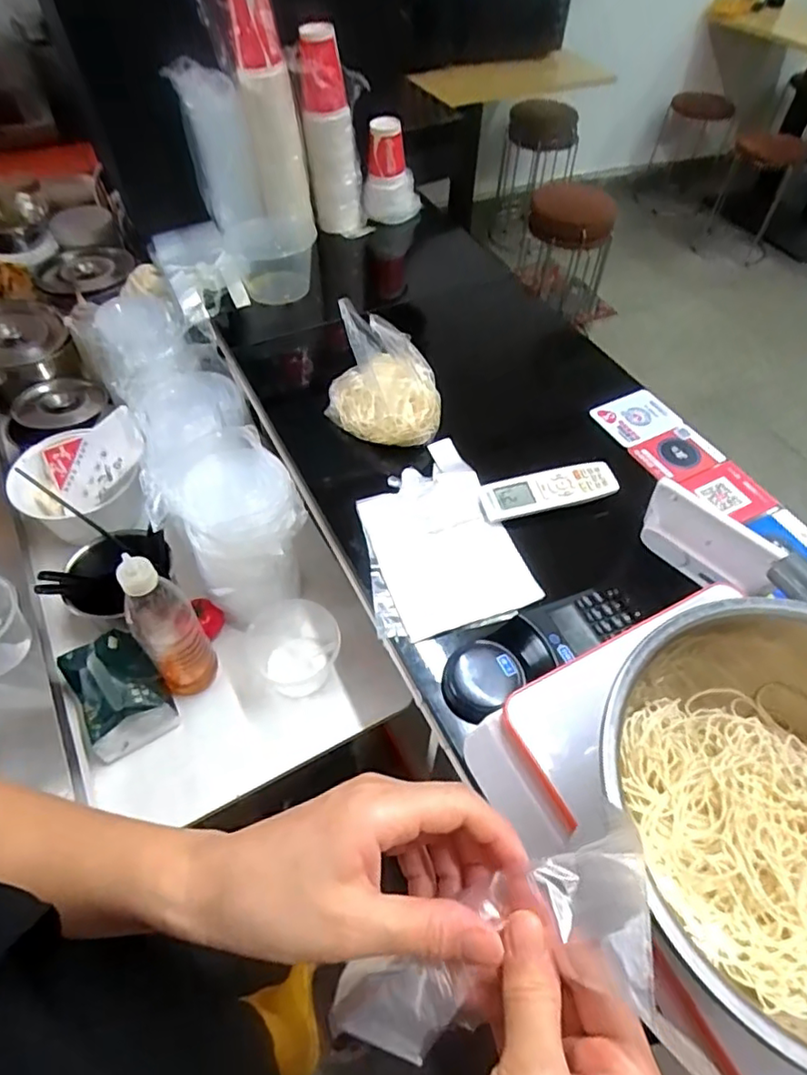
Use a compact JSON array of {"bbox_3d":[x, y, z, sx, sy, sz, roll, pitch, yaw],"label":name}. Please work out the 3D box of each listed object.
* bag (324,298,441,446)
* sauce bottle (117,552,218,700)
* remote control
[{"bbox_3d":[-0.023,-0.198,0.746,0.140,0.108,0.124,10,54,6],"label":"bag"},{"bbox_3d":[-0.260,0.095,0.643,0.066,0.221,0.064,-34,62,-23],"label":"sauce bottle"},{"bbox_3d":[0.170,-0.057,0.699,0.160,0.014,0.050,-14,63,-6],"label":"remote control"}]

